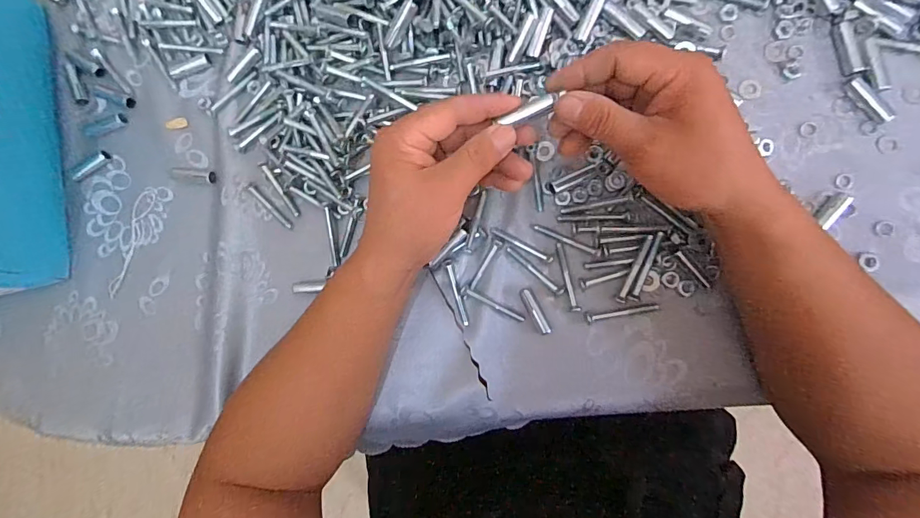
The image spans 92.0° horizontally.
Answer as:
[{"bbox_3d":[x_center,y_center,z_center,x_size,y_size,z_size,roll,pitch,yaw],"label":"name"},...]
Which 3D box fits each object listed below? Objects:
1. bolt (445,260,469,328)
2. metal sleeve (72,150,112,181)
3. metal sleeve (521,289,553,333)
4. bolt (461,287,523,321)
[{"bbox_3d":[-0.002,0.028,0.366,0.006,0.006,0.054,-17,84,6],"label":"bolt"},{"bbox_3d":[-0.348,-0.088,0.419,0.044,0.008,0.010,-31,83,5],"label":"metal sleeve"},{"bbox_3d":[0.061,0.042,0.356,0.008,0.008,0.039,-28,83,5],"label":"metal sleeve"},{"bbox_3d":[0.026,0.037,0.359,0.056,0.010,0.007,24,90,8],"label":"bolt"}]

